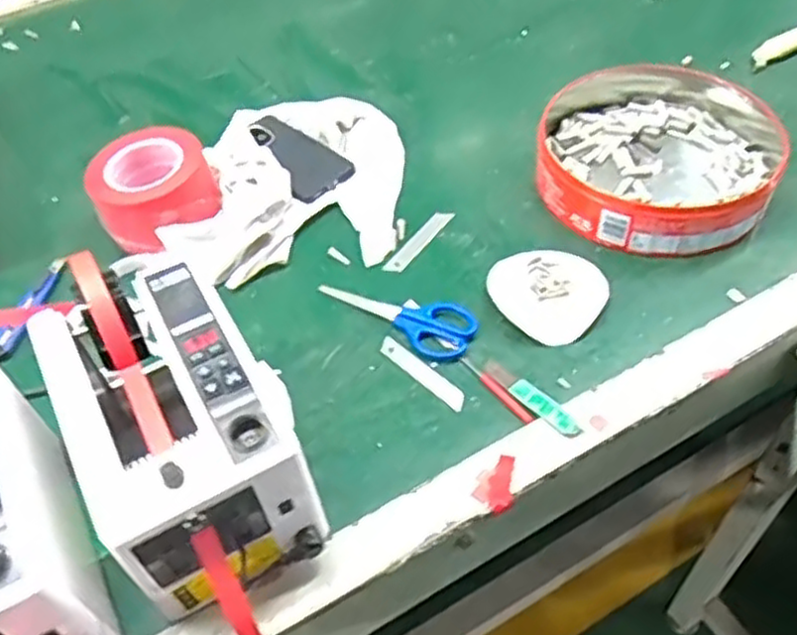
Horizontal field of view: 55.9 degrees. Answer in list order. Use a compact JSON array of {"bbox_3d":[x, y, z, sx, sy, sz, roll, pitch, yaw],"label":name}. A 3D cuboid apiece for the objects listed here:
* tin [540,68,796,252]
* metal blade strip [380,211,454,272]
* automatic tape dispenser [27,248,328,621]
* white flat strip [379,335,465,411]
[{"bbox_3d":[0.288,-0.184,0.839,0.263,0.052,0.275,22,56,20],"label":"tin"},{"bbox_3d":[0.023,-0.081,0.799,0.021,0.008,0.099,31,60,25],"label":"metal blade strip"},{"bbox_3d":[-0.165,0.087,0.577,0.137,0.162,0.239,-27,54,-16],"label":"automatic tape dispenser"},{"bbox_3d":[0.022,0.050,0.696,0.023,0.005,0.103,-37,59,-25],"label":"white flat strip"}]

